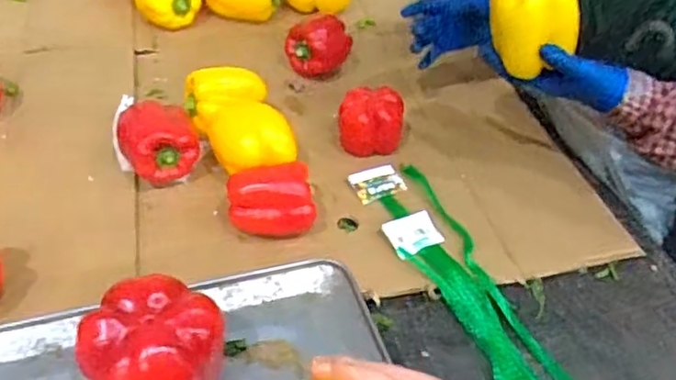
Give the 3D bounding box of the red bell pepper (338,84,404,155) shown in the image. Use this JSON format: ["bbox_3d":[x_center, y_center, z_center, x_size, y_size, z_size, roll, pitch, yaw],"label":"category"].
[{"bbox_3d":[0.041,-0.085,0.786,0.080,0.070,0.084,3,45,-3],"label":"red bell pepper"}]

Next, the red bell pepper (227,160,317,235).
[{"bbox_3d":[-0.071,0.016,0.668,0.089,0.074,0.057,0,45,-7],"label":"red bell pepper"}]

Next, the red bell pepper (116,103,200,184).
[{"bbox_3d":[-0.201,-0.053,0.712,0.085,0.077,0.074,-14,48,-19],"label":"red bell pepper"}]

